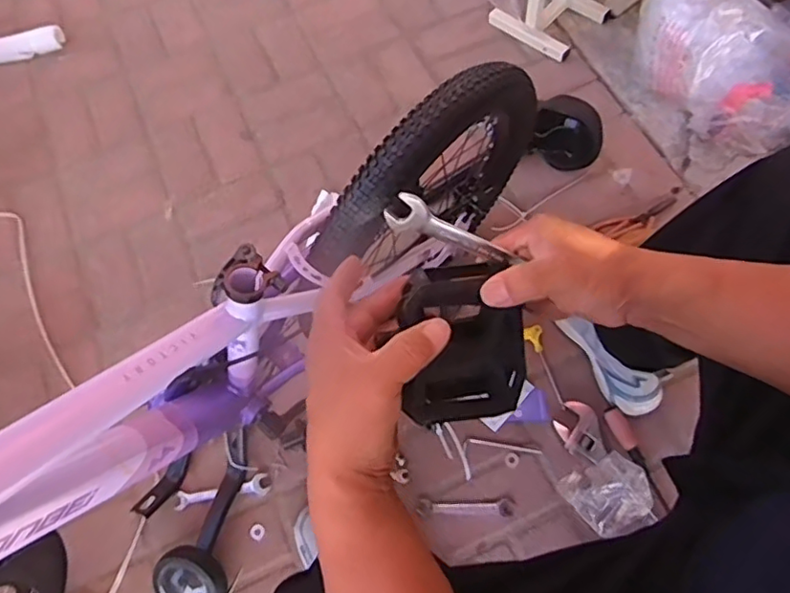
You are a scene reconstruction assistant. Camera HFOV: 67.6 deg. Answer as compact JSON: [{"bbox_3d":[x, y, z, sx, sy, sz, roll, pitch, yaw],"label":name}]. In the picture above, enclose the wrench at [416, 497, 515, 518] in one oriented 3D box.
[{"bbox_3d":[0.110,0.327,0.918,0.142,0.010,0.028,1,66,4],"label":"wrench"}]

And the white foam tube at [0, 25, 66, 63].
[{"bbox_3d":[-0.874,-0.569,1.339,0.241,0.042,0.054,-13,66,-2],"label":"white foam tube"}]

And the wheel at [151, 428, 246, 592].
[{"bbox_3d":[-0.265,0.347,0.886,0.113,0.076,0.261,23,69,13],"label":"wheel"}]

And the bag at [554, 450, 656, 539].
[{"bbox_3d":[0.313,0.297,0.862,0.113,0.067,0.107,-25,67,-8],"label":"bag"}]

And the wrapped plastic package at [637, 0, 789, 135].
[{"bbox_3d":[0.595,-0.466,1.118,0.179,0.172,0.341,-22,67,-6],"label":"wrapped plastic package"}]

